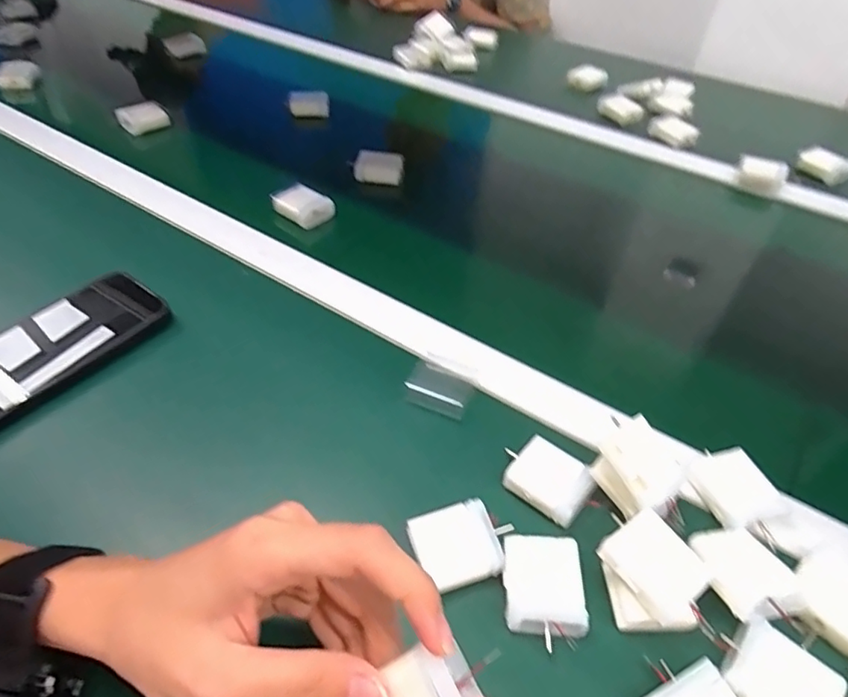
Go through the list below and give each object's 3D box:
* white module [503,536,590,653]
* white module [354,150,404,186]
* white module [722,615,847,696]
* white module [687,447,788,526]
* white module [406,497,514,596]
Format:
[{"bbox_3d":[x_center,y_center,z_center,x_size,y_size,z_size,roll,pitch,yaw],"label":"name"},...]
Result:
[{"bbox_3d":[0.067,0.133,0.308,0.043,0.012,0.056,1,47,-2],"label":"white module"},{"bbox_3d":[-0.051,-0.206,0.623,0.053,0.027,0.032,7,47,4],"label":"white module"},{"bbox_3d":[0.182,0.168,0.278,0.043,0.013,0.049,-33,56,-29],"label":"white module"},{"bbox_3d":[0.199,0.088,0.351,0.044,0.006,0.047,-16,50,-17],"label":"white module"},{"bbox_3d":[0.023,0.116,0.326,0.055,0.019,0.041,-15,49,-16],"label":"white module"}]

